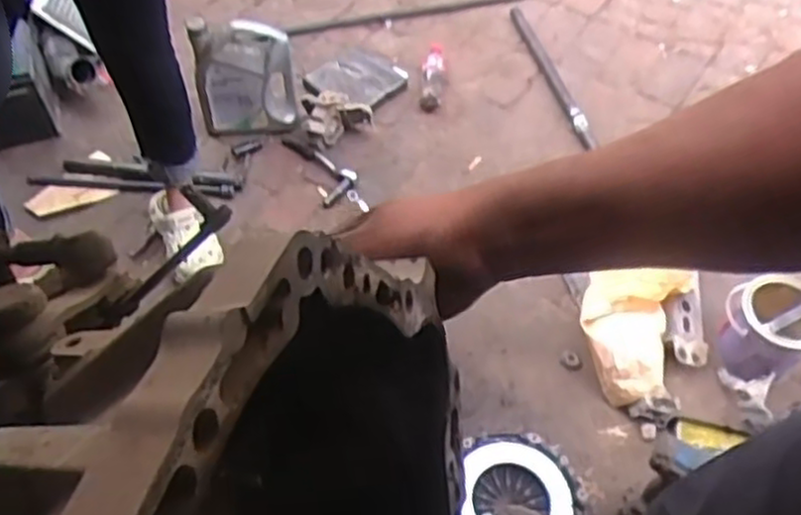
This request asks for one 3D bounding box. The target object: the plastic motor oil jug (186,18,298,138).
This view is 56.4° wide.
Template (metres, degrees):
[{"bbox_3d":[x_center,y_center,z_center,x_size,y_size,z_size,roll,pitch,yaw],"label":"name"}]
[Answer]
[{"bbox_3d":[-0.330,-0.388,1.592,0.208,0.275,0.081,-19,53,-21],"label":"plastic motor oil jug"}]

